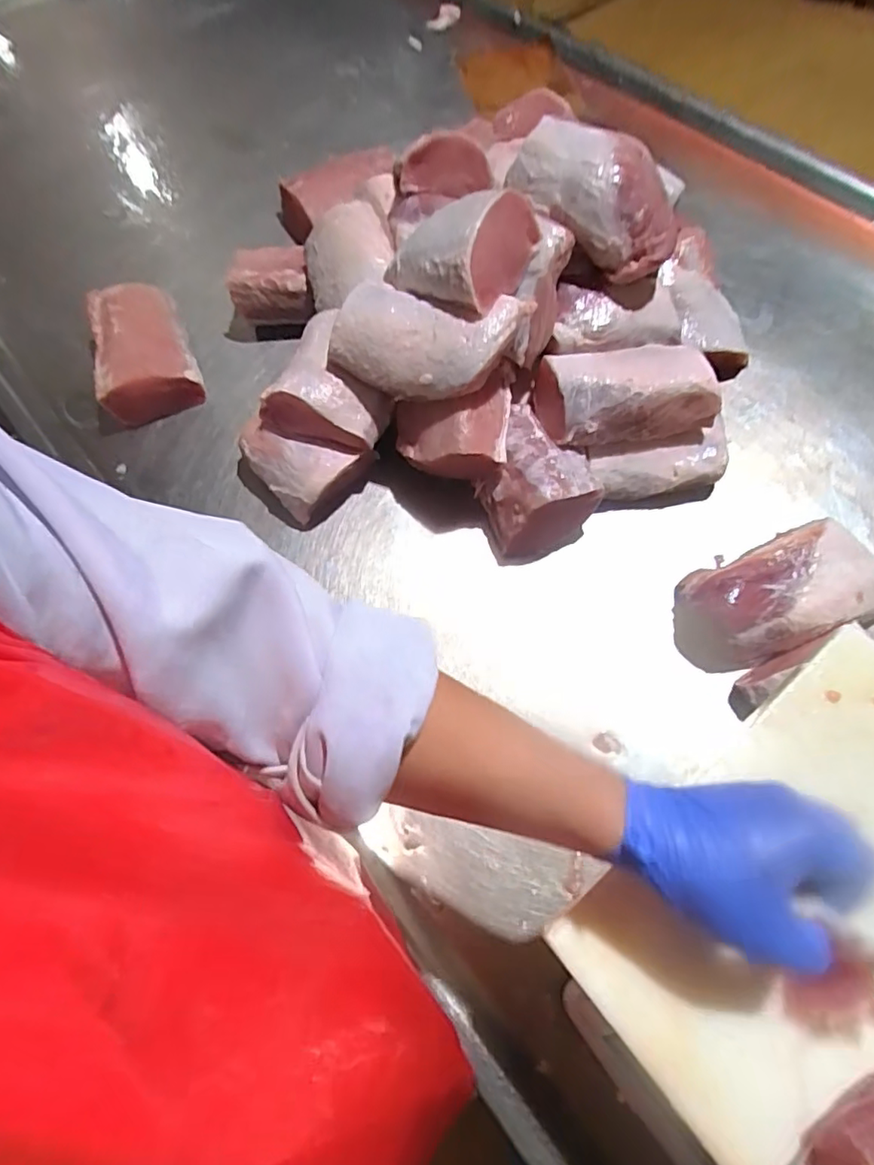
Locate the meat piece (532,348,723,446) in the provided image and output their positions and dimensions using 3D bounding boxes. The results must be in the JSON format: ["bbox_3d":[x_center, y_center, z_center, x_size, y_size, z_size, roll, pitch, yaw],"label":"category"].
[{"bbox_3d":[0.208,-0.213,0.650,0.193,0.059,0.118,-6,65,0],"label":"meat piece"}]

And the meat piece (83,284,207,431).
[{"bbox_3d":[-0.386,-0.303,0.775,0.119,0.069,0.178,-20,66,-6],"label":"meat piece"}]

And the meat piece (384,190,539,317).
[{"bbox_3d":[0.025,-0.350,0.642,0.132,0.085,0.132,17,69,45],"label":"meat piece"}]

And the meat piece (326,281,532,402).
[{"bbox_3d":[-0.013,-0.262,0.634,0.189,0.064,0.116,20,68,12],"label":"meat piece"}]

